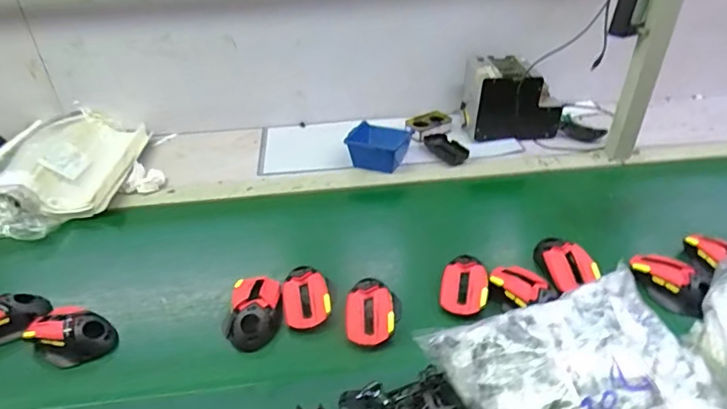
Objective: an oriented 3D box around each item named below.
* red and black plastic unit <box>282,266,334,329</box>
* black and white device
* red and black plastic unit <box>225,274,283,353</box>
[{"bbox_3d":[-0.081,0.131,0.693,0.068,0.036,0.096,-8,36,-9],"label":"red and black plastic unit"},{"bbox_3d":[0.319,-0.230,1.048,0.188,0.145,0.116,-4,36,-3],"label":"black and white device"},{"bbox_3d":[-0.149,0.147,0.677,0.074,0.038,0.109,2,36,4],"label":"red and black plastic unit"}]

